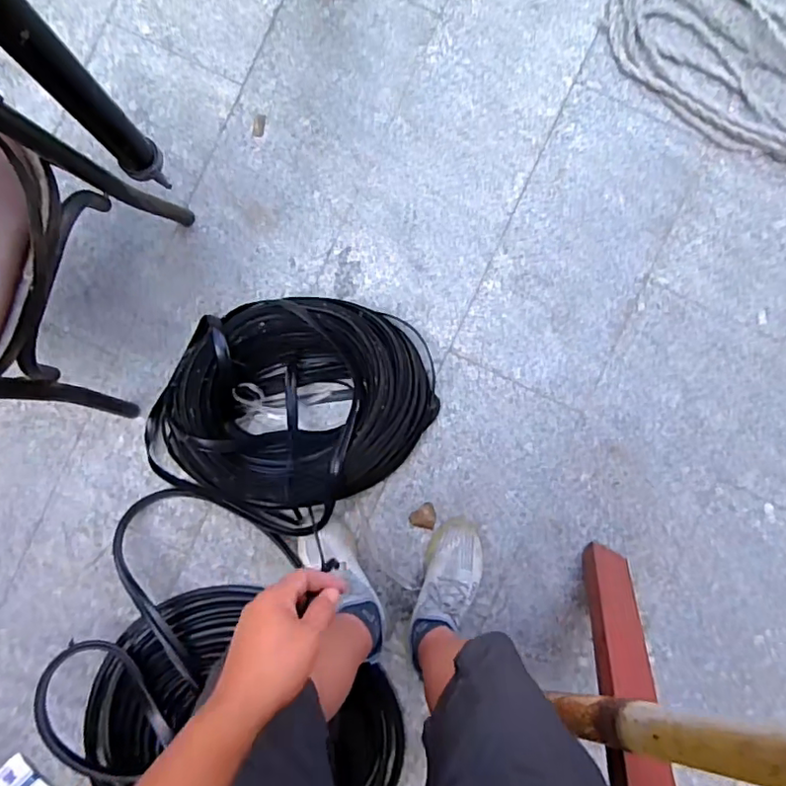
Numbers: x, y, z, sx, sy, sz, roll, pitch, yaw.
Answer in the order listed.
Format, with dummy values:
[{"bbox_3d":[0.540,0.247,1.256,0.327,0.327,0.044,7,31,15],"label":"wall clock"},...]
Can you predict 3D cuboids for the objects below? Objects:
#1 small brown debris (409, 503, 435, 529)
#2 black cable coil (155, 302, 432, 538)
[{"bbox_3d":[0.061,0.239,1.123,0.050,0.016,0.047,16,90,-1],"label":"small brown debris"},{"bbox_3d":[-0.194,0.028,1.057,0.479,0.146,0.437,0,90,-1],"label":"black cable coil"}]

